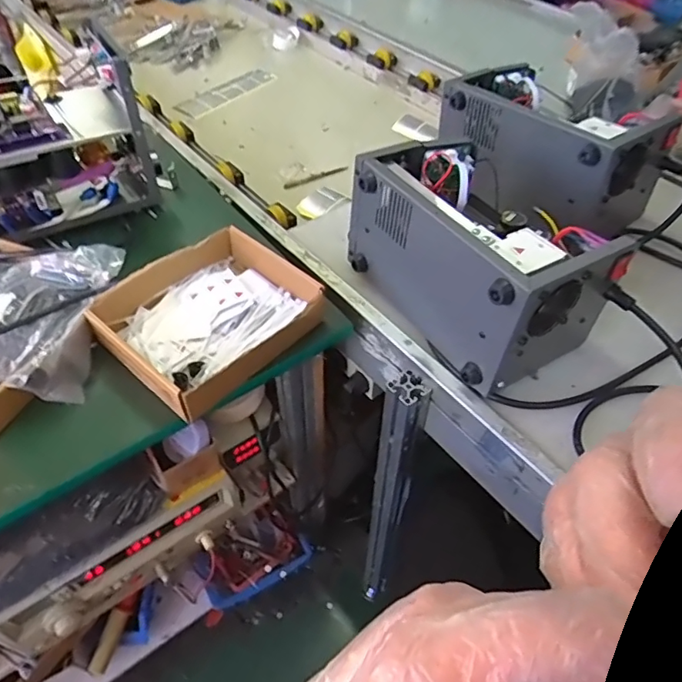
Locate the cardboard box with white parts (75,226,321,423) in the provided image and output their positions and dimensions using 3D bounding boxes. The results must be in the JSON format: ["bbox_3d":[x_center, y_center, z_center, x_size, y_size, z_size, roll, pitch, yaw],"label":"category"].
[{"bbox_3d":[-0.154,-0.033,0.623,0.200,0.052,0.218,35,57,25],"label":"cardboard box with white parts"}]

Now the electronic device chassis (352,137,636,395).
[{"bbox_3d":[0.156,-0.107,0.631,0.183,0.156,0.282,-24,54,-21],"label":"electronic device chassis"}]

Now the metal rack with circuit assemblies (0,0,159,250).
[{"bbox_3d":[-0.413,-0.257,0.730,0.273,0.213,0.143,-26,55,-22],"label":"metal rack with circuit assemblies"}]

